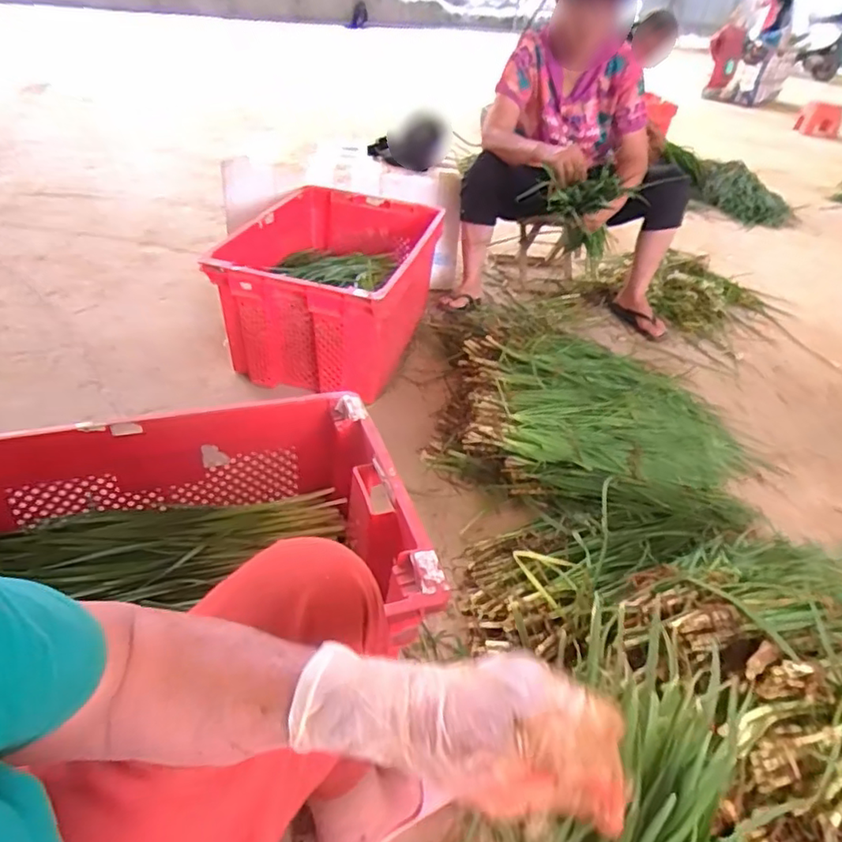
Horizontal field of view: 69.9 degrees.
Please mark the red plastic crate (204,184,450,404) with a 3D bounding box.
[{"bbox_3d":[-0.215,-0.348,1.606,0.452,0.321,0.595,13,38,10],"label":"red plastic crate"}]

